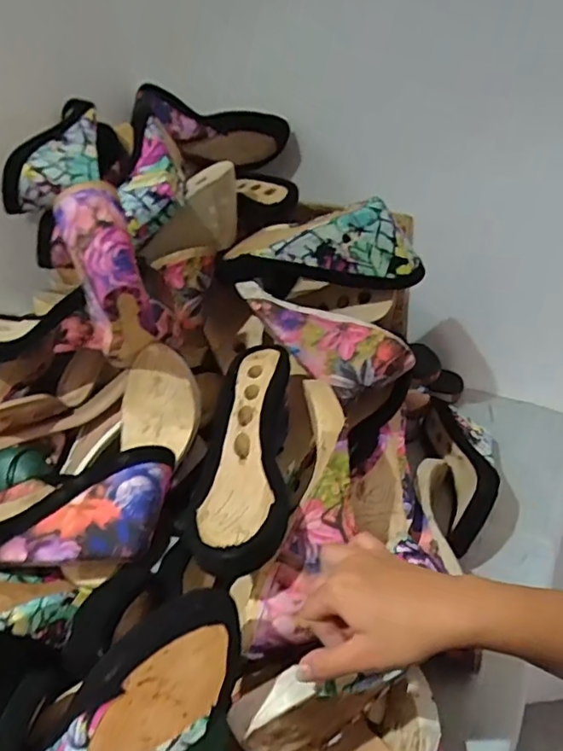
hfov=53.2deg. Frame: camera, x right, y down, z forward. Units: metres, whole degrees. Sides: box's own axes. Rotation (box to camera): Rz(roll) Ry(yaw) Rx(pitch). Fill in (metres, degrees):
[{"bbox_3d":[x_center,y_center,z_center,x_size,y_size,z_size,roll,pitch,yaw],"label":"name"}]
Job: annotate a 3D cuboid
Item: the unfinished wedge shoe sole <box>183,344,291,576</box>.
[{"bbox_3d":[-0.032,0.071,0.489,0.083,0.062,0.231,-2,39,6],"label":"unfinished wedge shoe sole"}]

